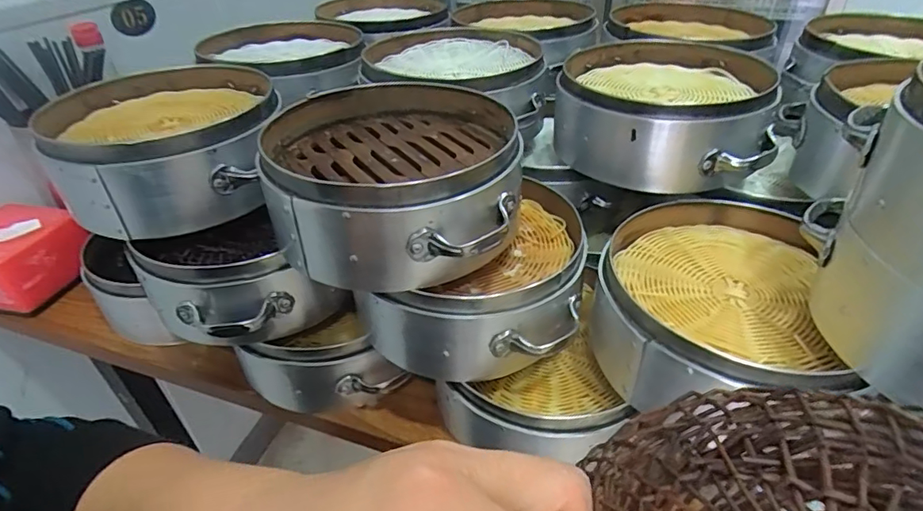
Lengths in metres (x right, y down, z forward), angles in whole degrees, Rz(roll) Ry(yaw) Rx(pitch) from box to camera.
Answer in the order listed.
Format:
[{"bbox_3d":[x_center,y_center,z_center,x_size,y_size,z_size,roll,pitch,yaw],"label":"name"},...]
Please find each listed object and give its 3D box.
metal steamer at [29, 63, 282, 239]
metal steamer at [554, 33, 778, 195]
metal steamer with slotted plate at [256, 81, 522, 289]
[{"bbox_3d":[-0.260,-0.110,0.462,0.183,0.070,0.207,-22,41,-24],"label":"metal steamer"},{"bbox_3d":[0.192,-0.150,0.510,0.179,0.079,0.209,9,38,14],"label":"metal steamer"},{"bbox_3d":[-0.051,-0.068,0.397,0.190,0.075,0.206,0,40,0],"label":"metal steamer with slotted plate"}]

